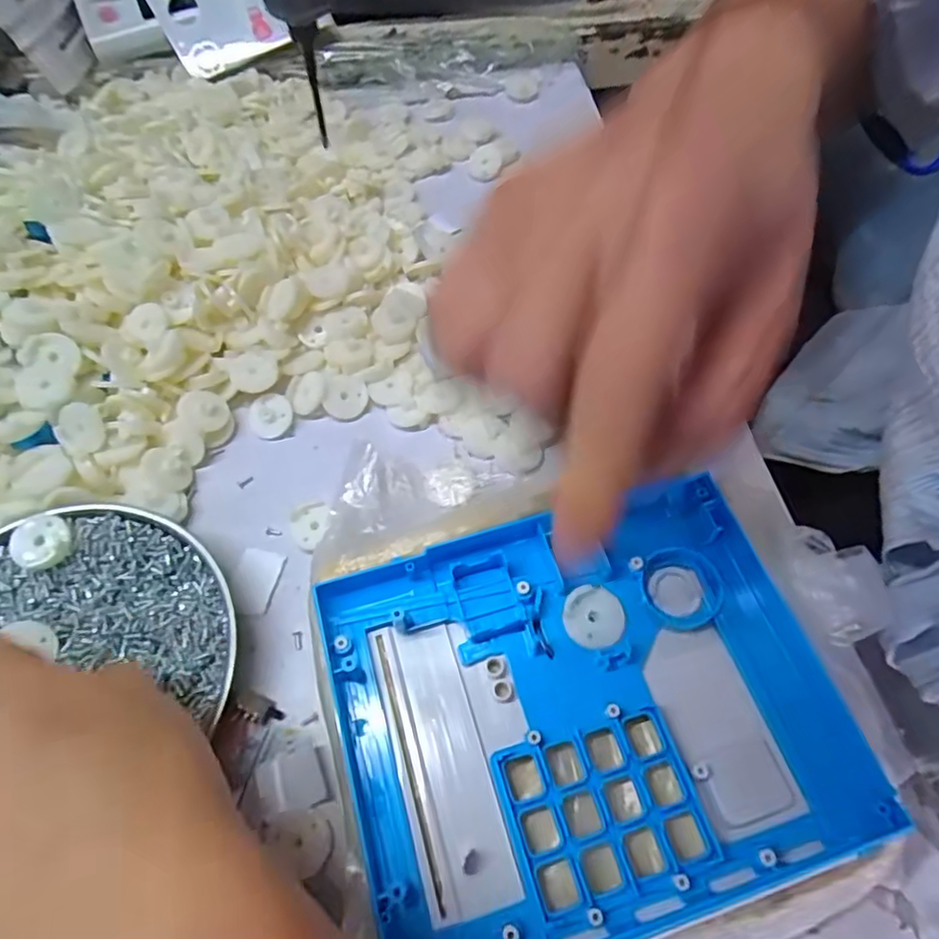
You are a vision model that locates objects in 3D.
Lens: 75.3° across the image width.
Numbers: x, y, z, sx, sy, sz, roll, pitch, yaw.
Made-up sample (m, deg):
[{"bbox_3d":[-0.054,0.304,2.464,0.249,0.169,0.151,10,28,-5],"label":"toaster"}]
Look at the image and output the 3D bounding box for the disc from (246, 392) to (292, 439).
[{"bbox_3d":[-0.101,-0.027,0.308,0.023,0.004,0.022,0,89,7],"label":"disc"}]

